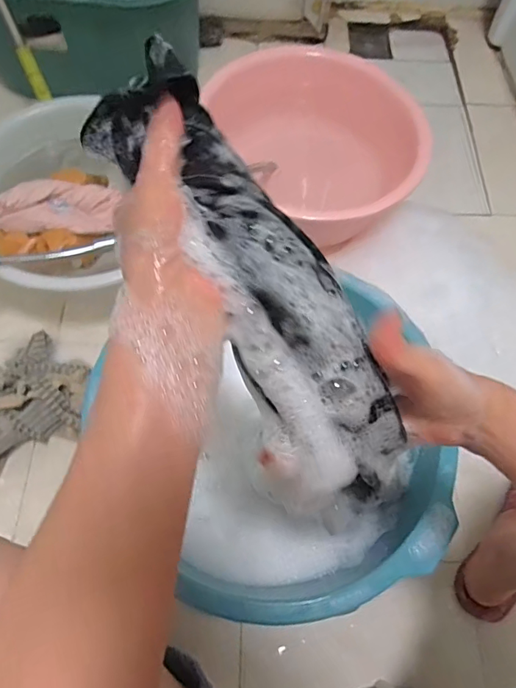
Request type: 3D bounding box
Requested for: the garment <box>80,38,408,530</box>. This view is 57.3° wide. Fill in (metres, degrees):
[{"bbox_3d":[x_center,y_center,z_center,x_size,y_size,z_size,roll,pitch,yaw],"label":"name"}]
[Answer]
[{"bbox_3d":[0.012,-0.008,0.273,0.079,0.052,0.298,-33,105,-15],"label":"garment"}]

